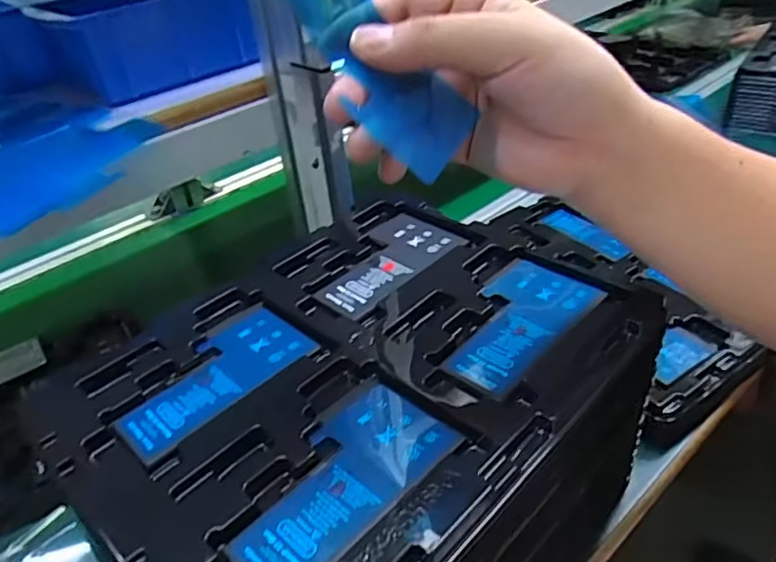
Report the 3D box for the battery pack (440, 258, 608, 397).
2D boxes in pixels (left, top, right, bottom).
[{"bbox_3d":[0.067,0.020,0.327,0.057,0.004,0.100,26,47,37],"label":"battery pack"}]

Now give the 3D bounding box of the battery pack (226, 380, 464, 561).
[{"bbox_3d":[-0.021,0.083,0.256,0.054,0.004,0.101,24,46,36],"label":"battery pack"}]

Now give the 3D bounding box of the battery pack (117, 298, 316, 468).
[{"bbox_3d":[-0.092,0.047,0.316,0.102,0.004,0.060,-33,43,-31],"label":"battery pack"}]

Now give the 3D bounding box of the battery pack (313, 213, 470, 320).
[{"bbox_3d":[-0.002,-0.013,0.383,0.099,0.009,0.053,-33,43,-31],"label":"battery pack"}]

